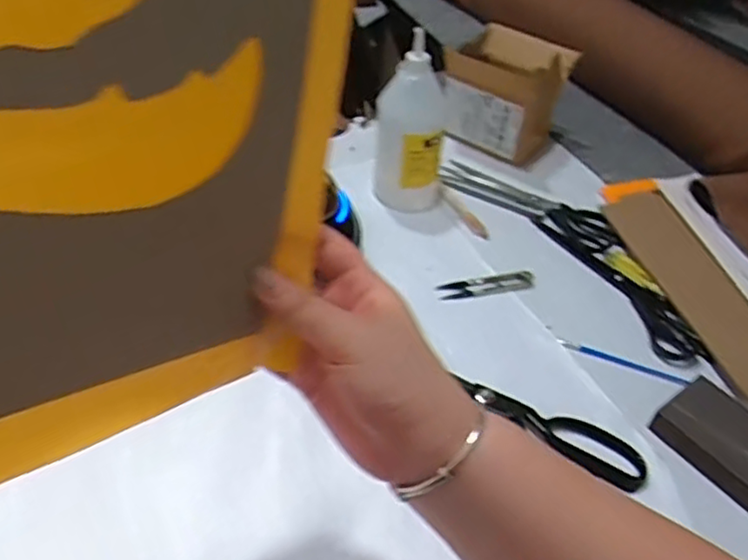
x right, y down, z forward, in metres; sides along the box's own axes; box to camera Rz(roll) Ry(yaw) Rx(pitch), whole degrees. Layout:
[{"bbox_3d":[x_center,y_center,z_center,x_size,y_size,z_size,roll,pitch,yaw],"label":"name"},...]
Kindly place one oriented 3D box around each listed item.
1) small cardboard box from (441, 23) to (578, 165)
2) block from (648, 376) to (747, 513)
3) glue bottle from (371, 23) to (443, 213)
[{"bbox_3d":[0.165,-0.244,0.868,0.145,0.126,0.101,32,50,26],"label":"small cardboard box"},{"bbox_3d":[0.294,0.133,0.558,0.072,0.028,0.100,-26,51,-28],"label":"block"},{"bbox_3d":[0.042,-0.166,0.742,0.078,0.171,0.068,7,43,3],"label":"glue bottle"}]

